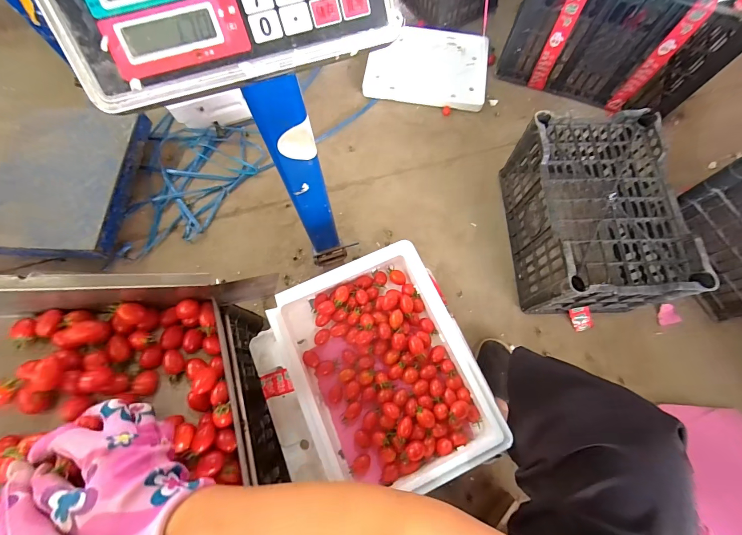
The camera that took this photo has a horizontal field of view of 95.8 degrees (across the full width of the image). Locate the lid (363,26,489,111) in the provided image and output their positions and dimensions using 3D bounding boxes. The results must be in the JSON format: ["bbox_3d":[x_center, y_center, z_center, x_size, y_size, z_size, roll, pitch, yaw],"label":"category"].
[{"bbox_3d":[0.175,-0.607,0.997,0.341,0.032,0.277,13,73,5],"label":"lid"}]

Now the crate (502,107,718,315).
[{"bbox_3d":[0.477,-0.108,0.753,0.249,0.223,0.381,-2,73,0],"label":"crate"}]

